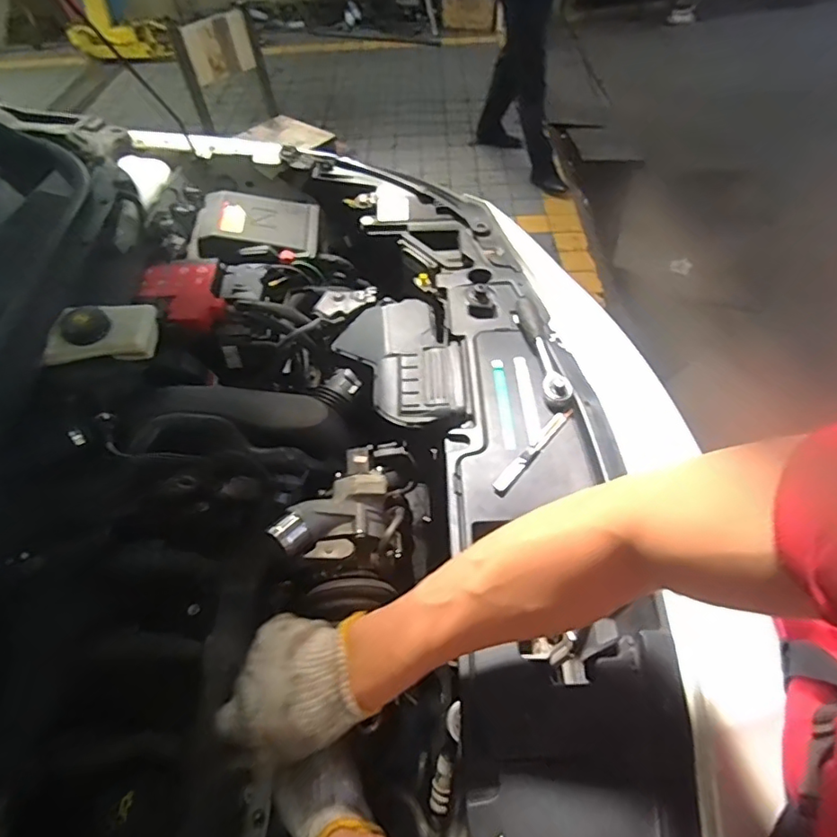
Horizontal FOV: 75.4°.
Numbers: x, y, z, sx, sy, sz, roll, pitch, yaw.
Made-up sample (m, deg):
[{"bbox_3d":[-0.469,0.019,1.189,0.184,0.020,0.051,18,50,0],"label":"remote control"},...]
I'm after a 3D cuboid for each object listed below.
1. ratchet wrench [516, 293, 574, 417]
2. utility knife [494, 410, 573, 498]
[{"bbox_3d":[0.164,-0.091,0.720,0.030,0.031,0.196,-7,51,-1],"label":"ratchet wrench"},{"bbox_3d":[0.134,0.034,0.629,0.018,0.011,0.143,34,61,27],"label":"utility knife"}]

